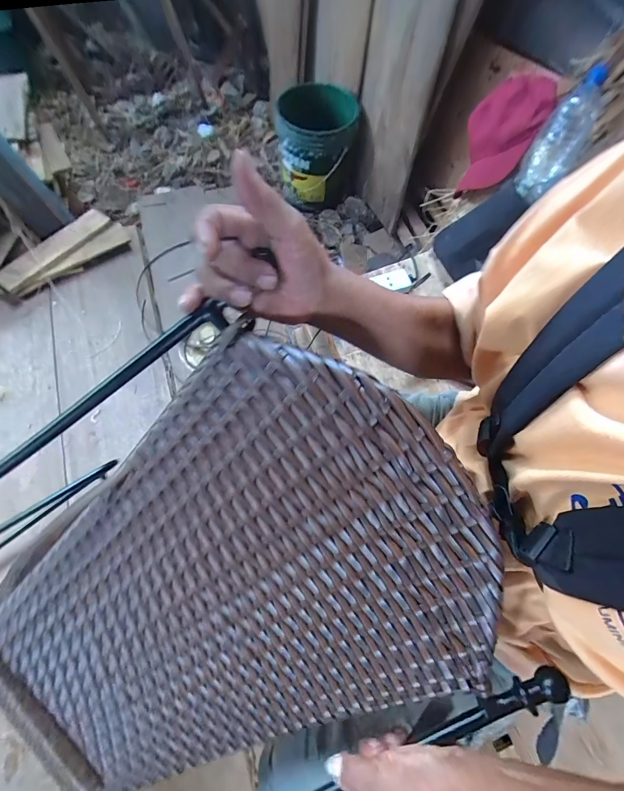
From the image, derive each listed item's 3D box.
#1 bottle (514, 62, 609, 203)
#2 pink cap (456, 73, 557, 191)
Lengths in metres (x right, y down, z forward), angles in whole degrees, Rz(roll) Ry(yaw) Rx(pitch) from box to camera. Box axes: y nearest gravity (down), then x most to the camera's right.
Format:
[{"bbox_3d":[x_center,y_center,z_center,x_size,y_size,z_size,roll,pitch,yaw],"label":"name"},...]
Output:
[{"bbox_3d":[0.442,-0.451,0.590,0.082,0.062,0.231,35,102,12],"label":"bottle"},{"bbox_3d":[0.407,-0.534,0.706,0.142,0.115,0.187,17,108,31],"label":"pink cap"}]

